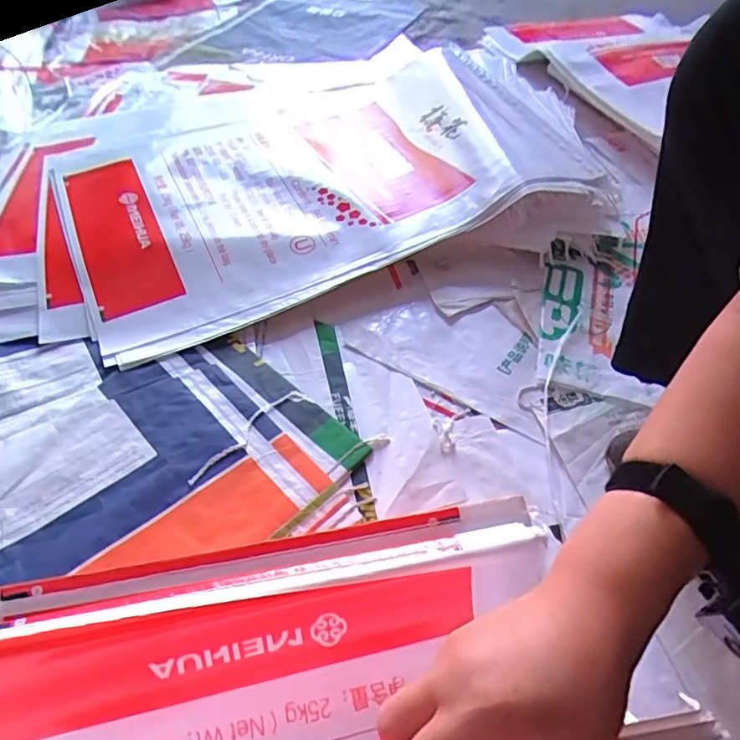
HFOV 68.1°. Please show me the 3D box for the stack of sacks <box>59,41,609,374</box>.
[{"bbox_3d":[-0.066,-0.365,0.972,0.894,0.102,0.546,-20,52,-19],"label":"stack of sacks"}]

